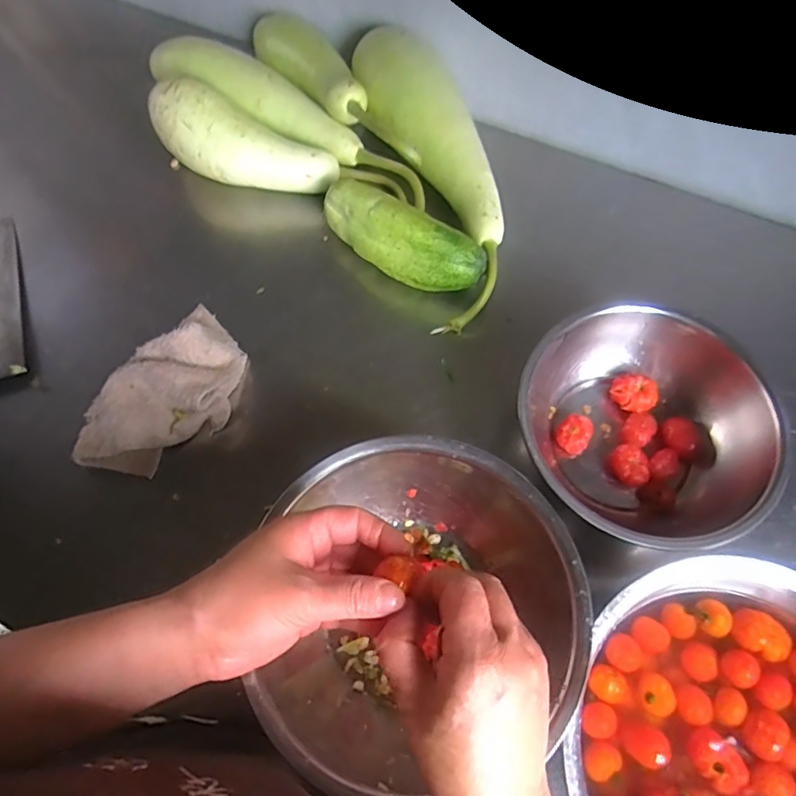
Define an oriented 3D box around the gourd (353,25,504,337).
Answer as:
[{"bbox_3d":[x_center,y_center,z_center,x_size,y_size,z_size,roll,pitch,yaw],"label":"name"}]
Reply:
[{"bbox_3d":[0.040,-0.260,0.602,0.113,0.097,0.376,-13,66,-5],"label":"gourd"}]

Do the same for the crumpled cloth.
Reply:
[{"bbox_3d":[-0.219,-0.008,0.509,0.107,0.066,0.183,30,69,13],"label":"crumpled cloth"}]

